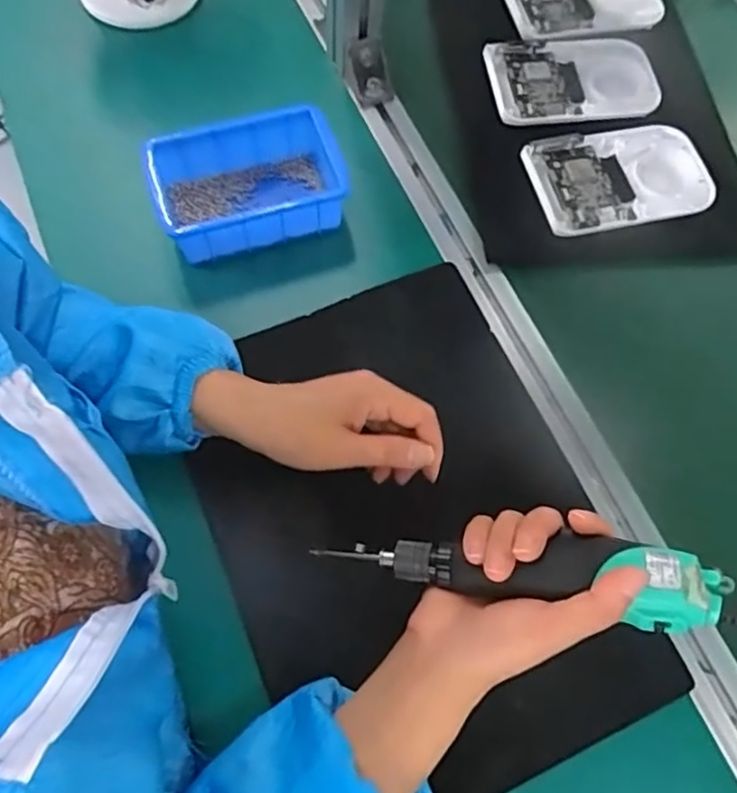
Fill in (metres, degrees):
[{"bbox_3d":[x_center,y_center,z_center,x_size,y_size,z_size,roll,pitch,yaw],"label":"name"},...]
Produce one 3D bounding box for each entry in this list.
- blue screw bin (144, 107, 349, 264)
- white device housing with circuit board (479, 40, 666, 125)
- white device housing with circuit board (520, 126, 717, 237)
[{"bbox_3d":[-0.097,-0.167,0.537,0.150,0.060,0.094,-14,69,-8],"label":"blue screw bin"},{"bbox_3d":[0.190,-0.296,0.608,0.158,0.015,0.098,-2,68,-3],"label":"white device housing with circuit board"},{"bbox_3d":[0.216,-0.191,0.568,0.154,0.013,0.098,-11,69,-5],"label":"white device housing with circuit board"}]

